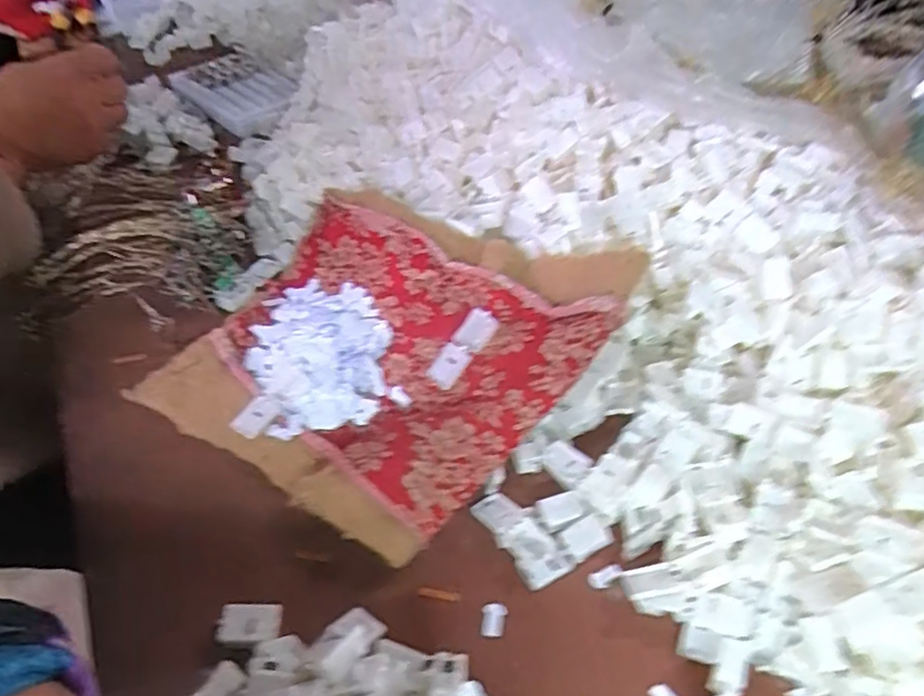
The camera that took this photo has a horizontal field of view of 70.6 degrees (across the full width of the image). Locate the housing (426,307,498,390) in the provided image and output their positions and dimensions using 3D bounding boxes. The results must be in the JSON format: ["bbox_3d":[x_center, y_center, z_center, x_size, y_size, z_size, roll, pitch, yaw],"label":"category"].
[{"bbox_3d":[0.000,0.000,0.427,0.020,0.012,0.058,38,90,28],"label":"housing"}]

